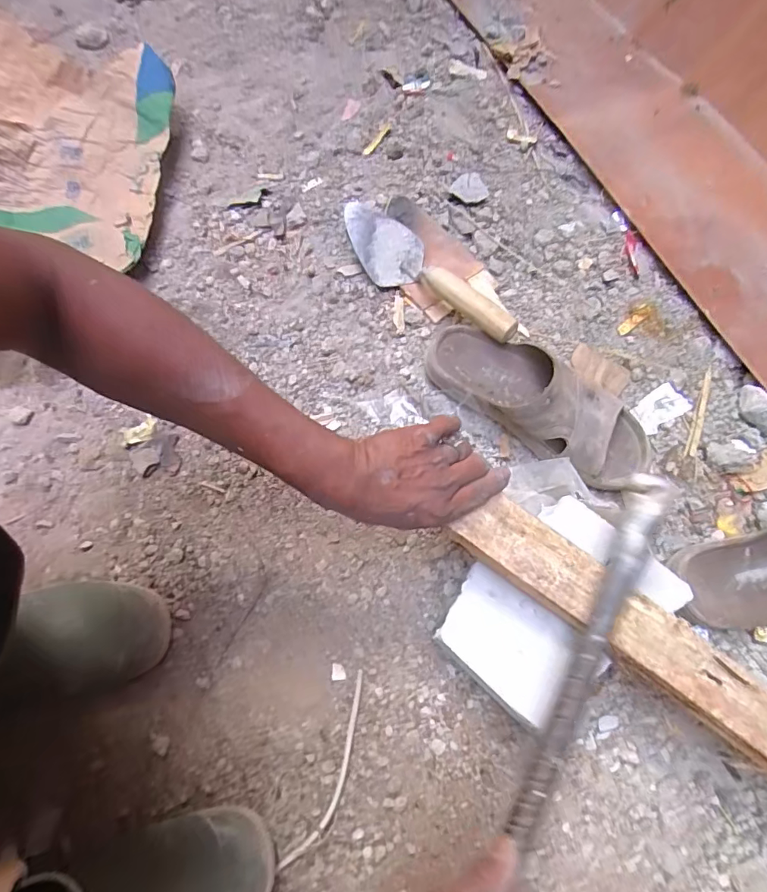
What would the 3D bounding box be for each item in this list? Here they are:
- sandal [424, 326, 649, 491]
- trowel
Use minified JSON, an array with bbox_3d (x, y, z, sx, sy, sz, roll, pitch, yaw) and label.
[{"bbox_3d":[0.181,-0.059,0.548,0.285,0.076,0.101,36,76,12],"label":"sandal"},{"bbox_3d":[0.060,-0.234,0.620,0.289,0.065,0.091,40,77,13],"label":"trowel"}]

